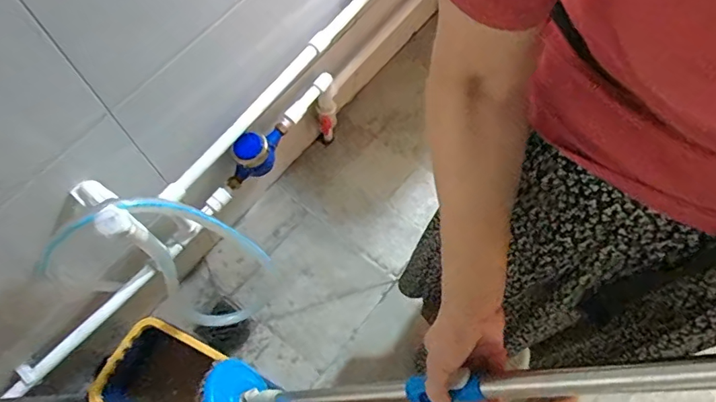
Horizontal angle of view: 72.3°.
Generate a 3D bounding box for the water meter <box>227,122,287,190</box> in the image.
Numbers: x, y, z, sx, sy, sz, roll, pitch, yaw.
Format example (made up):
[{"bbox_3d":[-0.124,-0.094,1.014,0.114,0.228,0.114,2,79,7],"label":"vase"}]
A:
[{"bbox_3d":[-0.209,-0.098,1.047,0.070,0.095,0.169,34,70,15],"label":"water meter"}]

